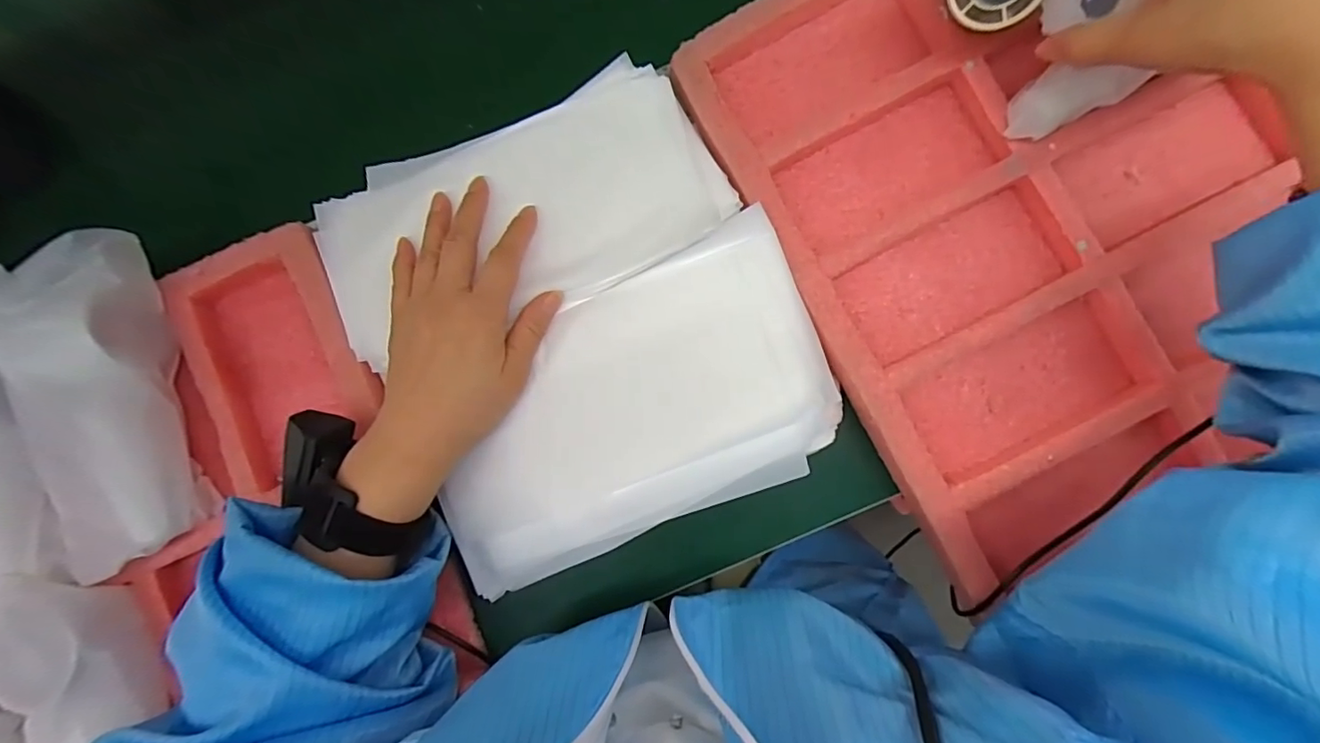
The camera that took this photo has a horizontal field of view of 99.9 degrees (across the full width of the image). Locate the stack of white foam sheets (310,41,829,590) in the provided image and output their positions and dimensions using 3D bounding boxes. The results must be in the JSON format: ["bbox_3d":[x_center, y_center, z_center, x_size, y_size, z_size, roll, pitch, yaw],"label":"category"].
[{"bbox_3d":[-0.049,-0.037,0.345,0.254,0.026,0.276,-24,85,1],"label":"stack of white foam sheets"}]

